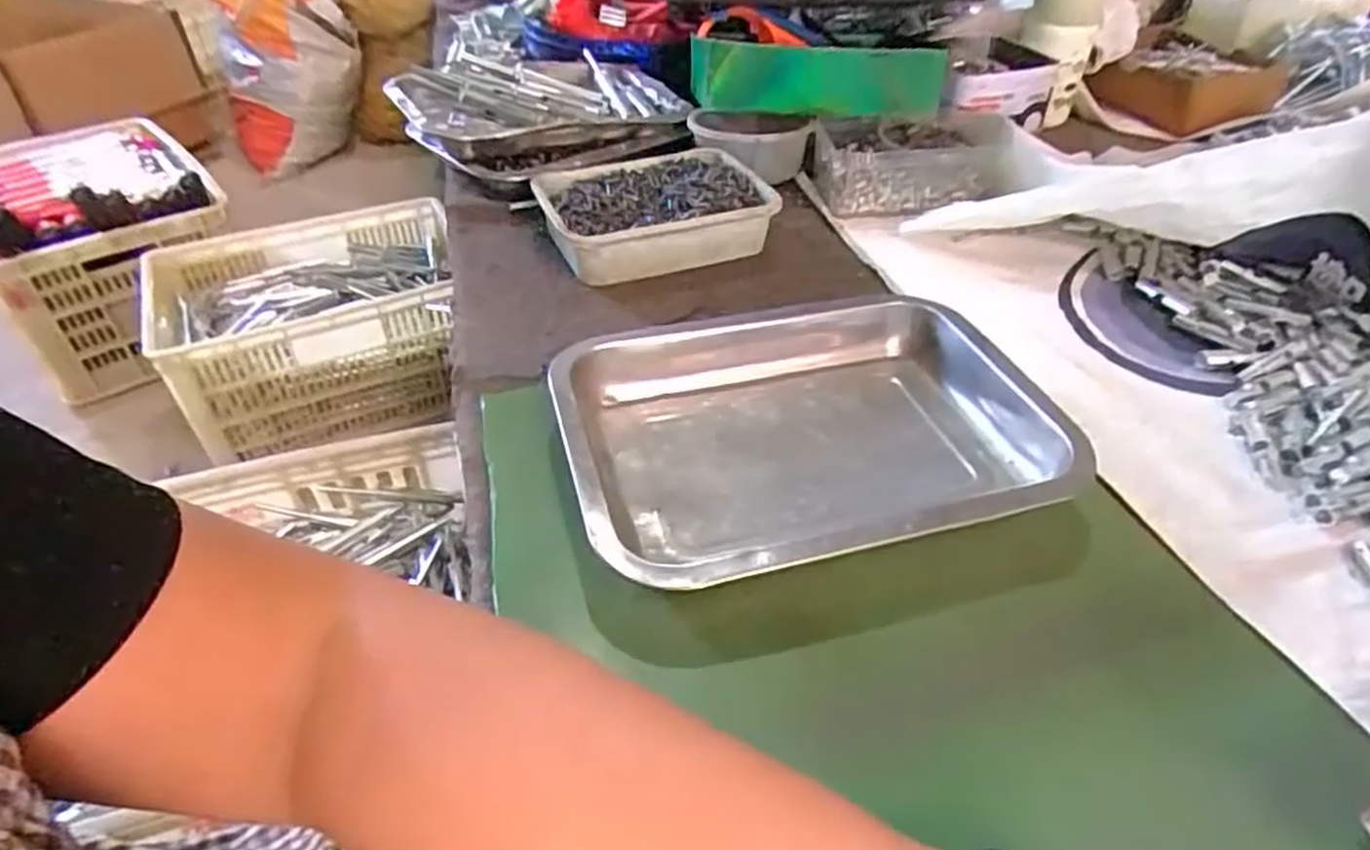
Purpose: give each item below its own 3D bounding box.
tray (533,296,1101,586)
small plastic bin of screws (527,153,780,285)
[{"bbox_3d":[0.065,0.001,0.415,0.250,0.043,0.182,-10,44,-12],"label":"tray"},{"bbox_3d":[-0.026,-0.173,0.611,0.174,0.046,0.121,-16,45,-18],"label":"small plastic bin of screws"}]

